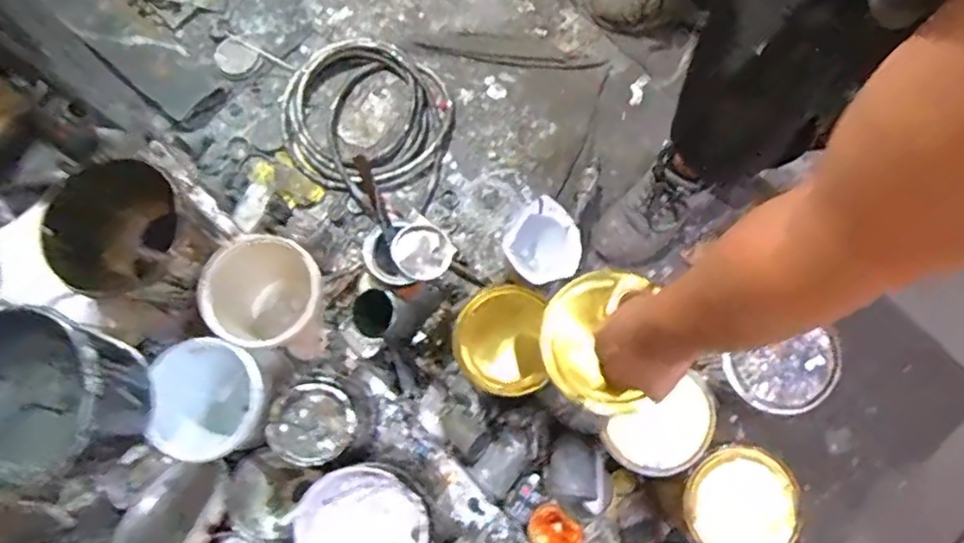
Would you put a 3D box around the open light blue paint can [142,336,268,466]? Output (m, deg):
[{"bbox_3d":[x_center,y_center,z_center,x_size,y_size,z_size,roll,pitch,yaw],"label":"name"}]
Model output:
[{"bbox_3d":[-0.212,0.105,0.521,0.089,0.097,0.090,0,81,2],"label":"open light blue paint can"}]

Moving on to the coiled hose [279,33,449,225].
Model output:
[{"bbox_3d":[-0.209,-0.288,1.201,0.342,0.045,0.307,33,84,7],"label":"coiled hose"}]

